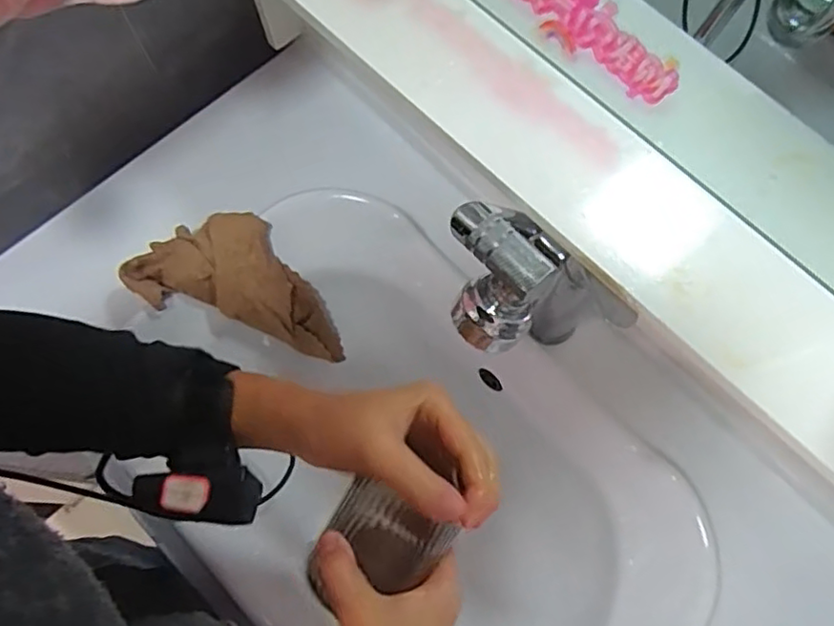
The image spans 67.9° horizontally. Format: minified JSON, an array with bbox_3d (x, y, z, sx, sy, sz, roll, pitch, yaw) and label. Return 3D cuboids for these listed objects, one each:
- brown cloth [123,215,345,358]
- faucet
[{"bbox_3d":[-0.167,-0.017,0.651,0.083,0.234,0.111,2,65,46],"label":"brown cloth"},{"bbox_3d":[0.043,-0.020,0.366,0.067,0.059,0.062,0,72,-1],"label":"faucet"}]

